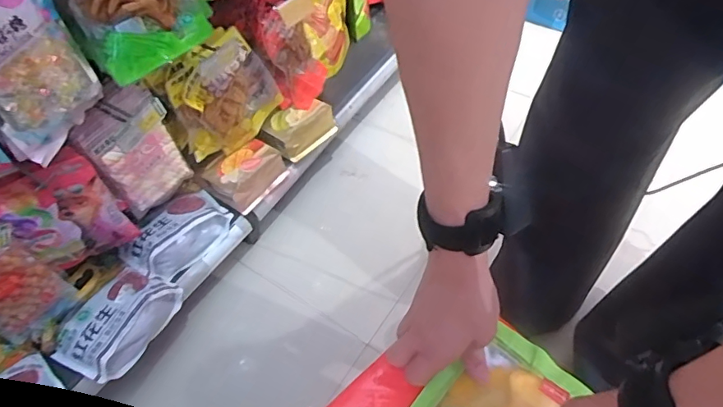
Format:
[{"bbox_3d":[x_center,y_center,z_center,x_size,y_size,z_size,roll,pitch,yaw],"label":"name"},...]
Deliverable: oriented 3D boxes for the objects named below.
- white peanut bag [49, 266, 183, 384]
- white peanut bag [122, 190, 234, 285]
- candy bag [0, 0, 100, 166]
[{"bbox_3d":[-0.433,0.206,0.891,0.137,0.068,0.189,18,58,17],"label":"white peanut bag"},{"bbox_3d":[-0.362,0.053,0.992,0.126,0.068,0.200,30,62,23],"label":"white peanut bag"},{"bbox_3d":[-0.433,-0.186,0.647,0.054,0.245,0.162,23,59,20],"label":"candy bag"}]

